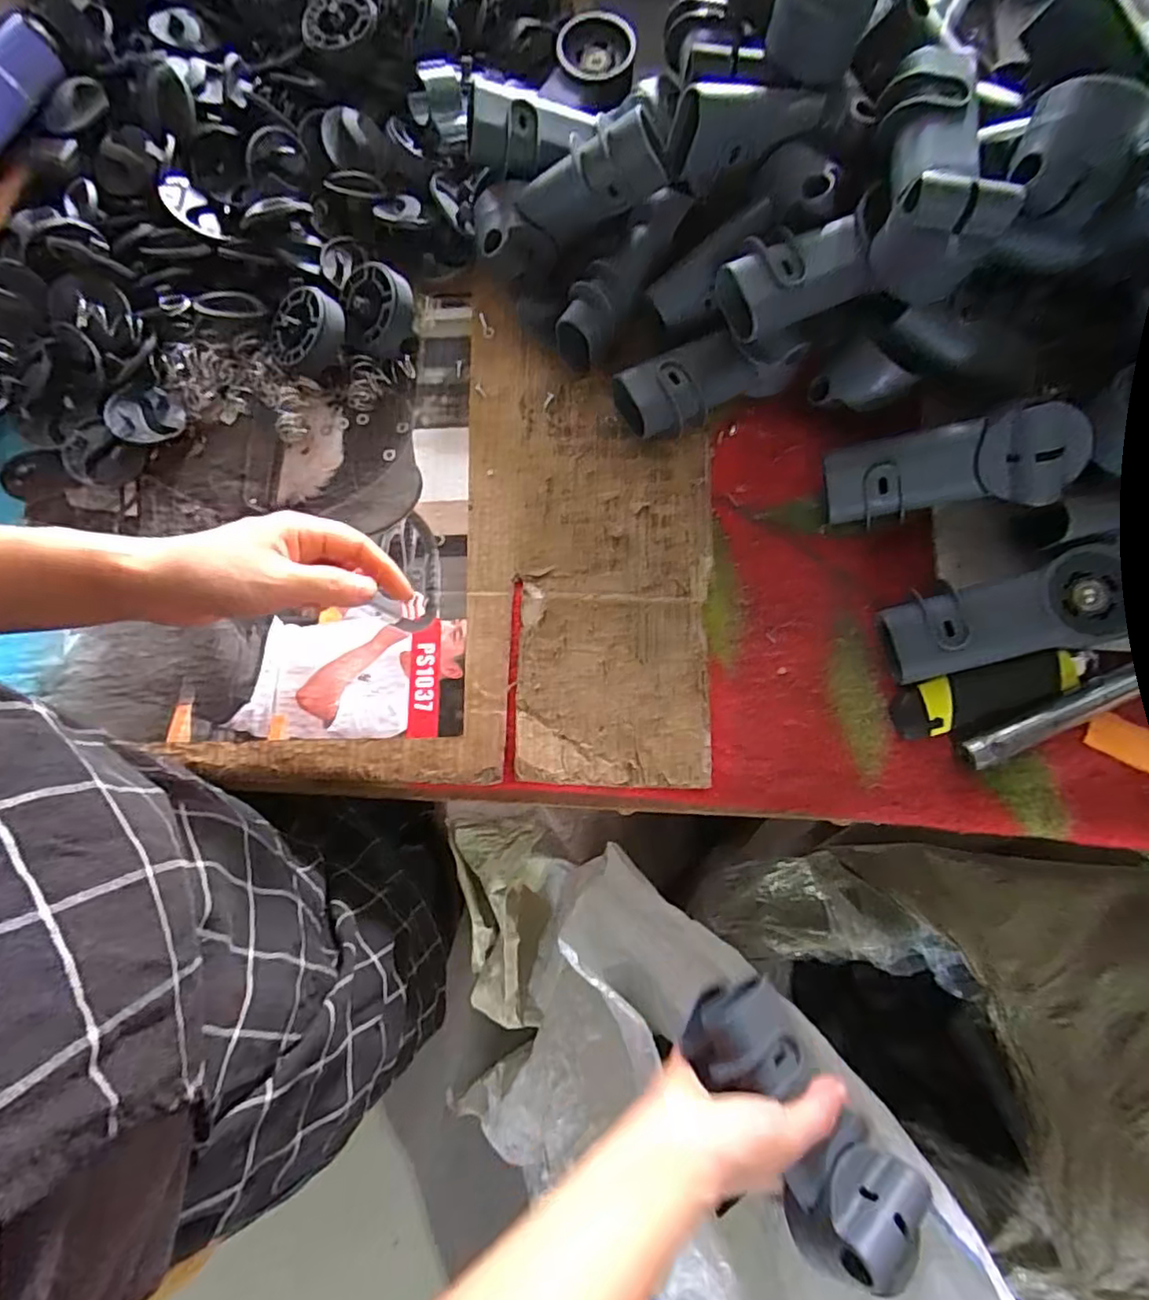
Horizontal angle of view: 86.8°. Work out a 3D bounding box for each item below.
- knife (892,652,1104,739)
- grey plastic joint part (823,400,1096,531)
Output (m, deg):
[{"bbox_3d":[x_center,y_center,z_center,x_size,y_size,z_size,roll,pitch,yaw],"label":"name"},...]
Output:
[{"bbox_3d":[0.311,0.033,0.444,0.153,0.015,0.045,-13,79,-3],"label":"knife"},{"bbox_3d":[0.265,-0.128,0.438,0.160,0.062,0.063,-4,77,27],"label":"grey plastic joint part"}]

